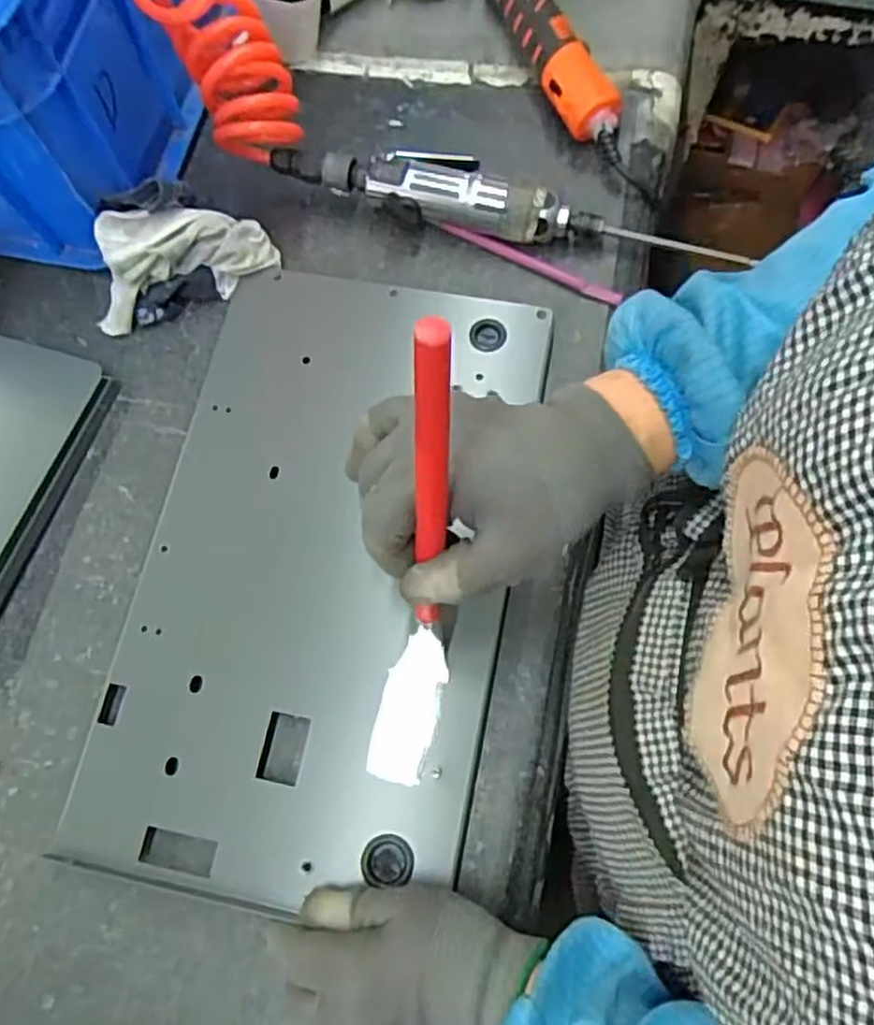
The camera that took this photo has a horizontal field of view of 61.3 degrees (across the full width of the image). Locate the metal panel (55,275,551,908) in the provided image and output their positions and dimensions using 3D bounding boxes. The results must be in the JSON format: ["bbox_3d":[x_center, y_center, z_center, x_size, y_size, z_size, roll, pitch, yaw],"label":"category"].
[{"bbox_3d":[-0.071,0.026,0.490,0.236,0.018,0.412,11,73,4],"label":"metal panel"}]

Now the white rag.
[{"bbox_3d":[-0.195,-0.193,0.554,0.143,0.059,0.060,-18,73,-5],"label":"white rag"}]

